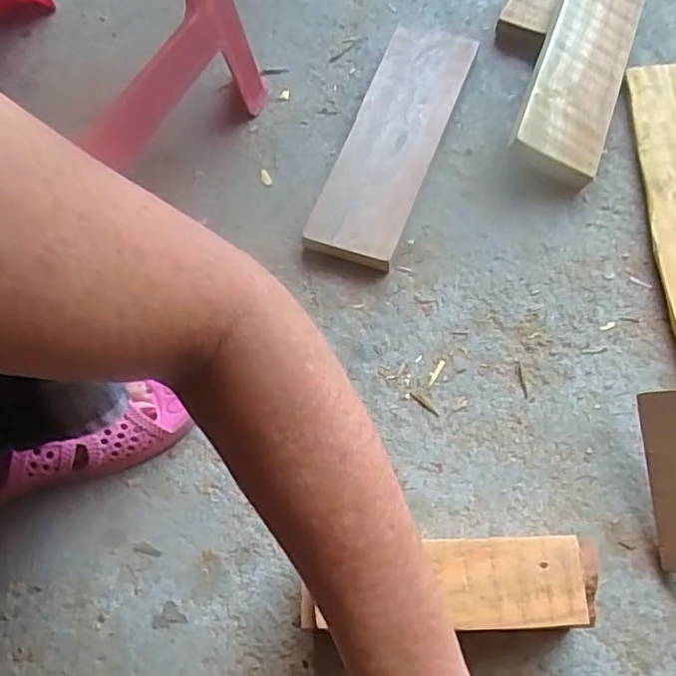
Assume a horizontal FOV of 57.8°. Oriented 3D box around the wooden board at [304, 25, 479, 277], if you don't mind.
[{"bbox_3d":[0.055,-0.192,0.584,0.084,0.028,0.279,18,68,11],"label":"wooden board"}]

